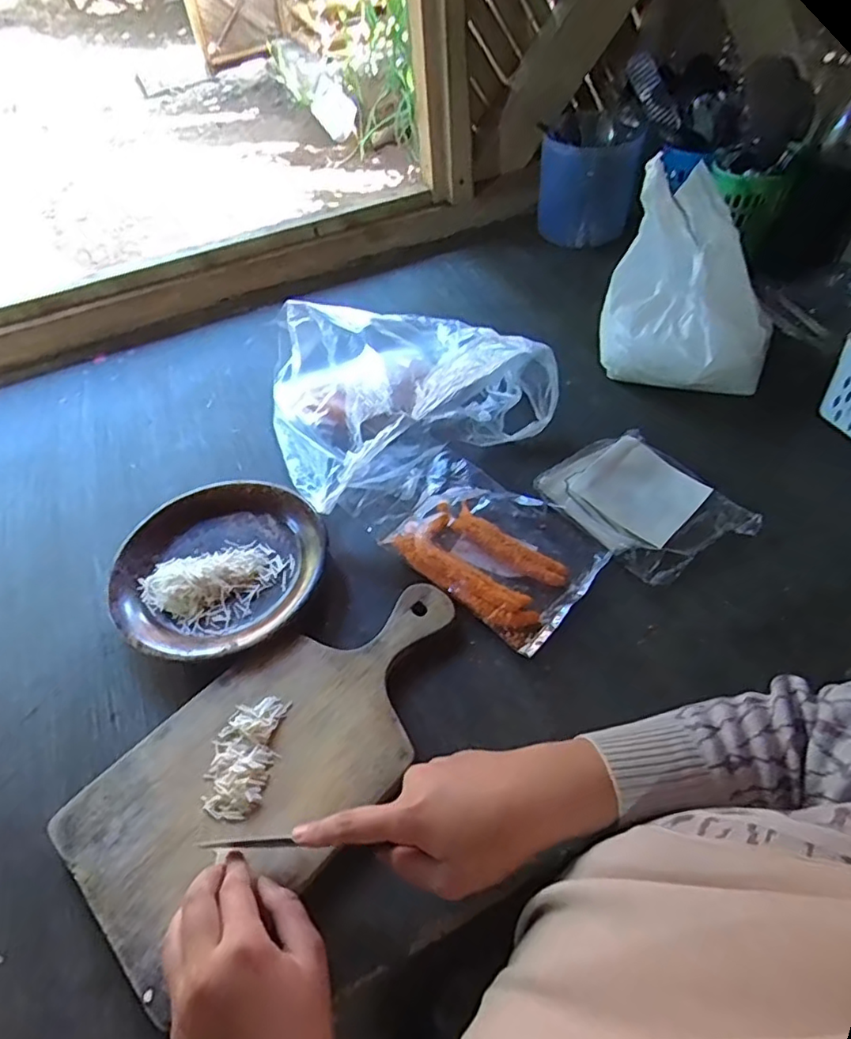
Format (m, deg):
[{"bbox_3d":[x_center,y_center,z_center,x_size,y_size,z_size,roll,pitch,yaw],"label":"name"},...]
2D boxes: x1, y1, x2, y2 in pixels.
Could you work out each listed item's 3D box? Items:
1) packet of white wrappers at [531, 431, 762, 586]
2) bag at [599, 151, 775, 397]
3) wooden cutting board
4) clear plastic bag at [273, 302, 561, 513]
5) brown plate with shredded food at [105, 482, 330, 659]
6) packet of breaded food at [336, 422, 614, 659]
[{"bbox_3d":[0.208,-0.021,0.564,0.136,0.028,0.157,-30,54,-19],"label":"packet of white wrappers"},{"bbox_3d":[0.289,-0.246,0.638,0.171,0.198,0.110,12,52,14],"label":"bag"},{"bbox_3d":[-0.097,0.160,0.437,0.154,0.018,0.307,35,61,28],"label":"wooden cutting board"},{"bbox_3d":[-0.035,-0.149,0.645,0.275,0.090,0.232,-25,53,-16],"label":"clear plastic bag"},{"bbox_3d":[-0.183,0.043,0.536,0.176,0.027,0.184,-2,50,3],"label":"brown plate with shredded food"},{"bbox_3d":[0.036,0.003,0.555,0.246,0.026,0.135,33,60,27],"label":"packet of breaded food"}]

